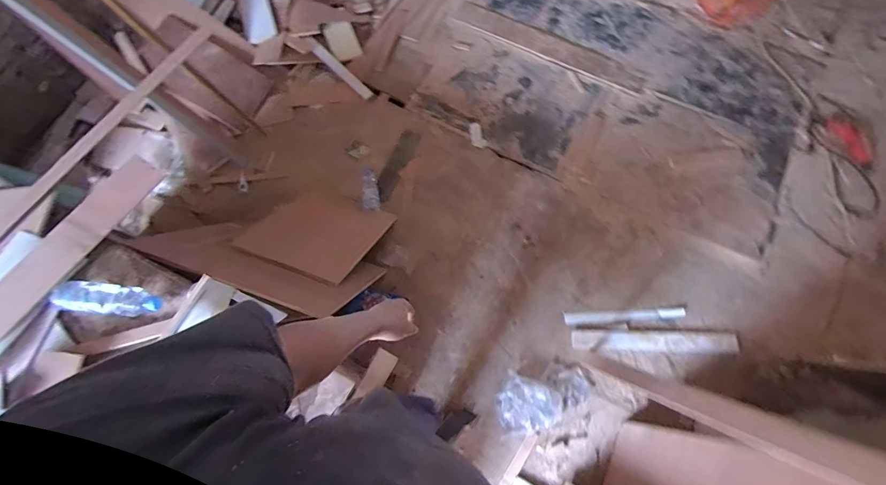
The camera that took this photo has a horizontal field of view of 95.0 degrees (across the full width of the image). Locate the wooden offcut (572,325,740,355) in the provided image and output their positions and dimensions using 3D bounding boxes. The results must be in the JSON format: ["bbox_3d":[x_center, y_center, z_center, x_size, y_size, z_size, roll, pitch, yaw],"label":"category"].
[{"bbox_3d":[0.791,0.368,1.511,0.600,0.024,0.088,2,69,1],"label":"wooden offcut"}]

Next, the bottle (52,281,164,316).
[{"bbox_3d":[-0.790,0.133,0.956,0.215,0.059,0.071,6,70,3],"label":"bottle"}]

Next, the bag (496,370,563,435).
[{"bbox_3d":[0.304,0.580,1.423,0.224,0.033,0.185,17,70,6],"label":"bag"}]

